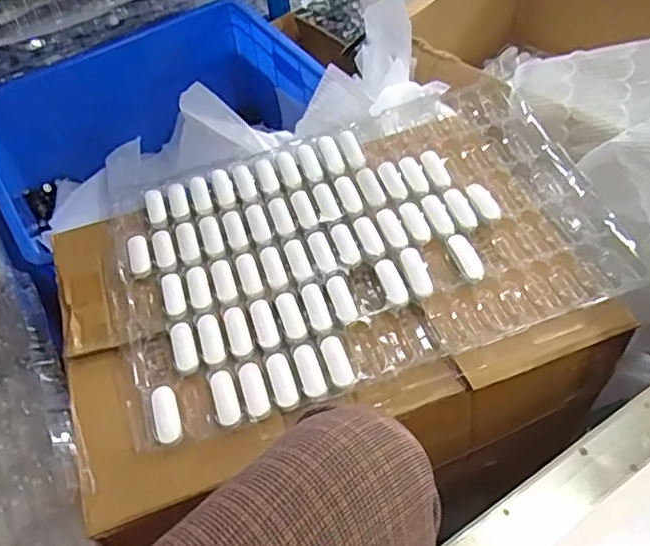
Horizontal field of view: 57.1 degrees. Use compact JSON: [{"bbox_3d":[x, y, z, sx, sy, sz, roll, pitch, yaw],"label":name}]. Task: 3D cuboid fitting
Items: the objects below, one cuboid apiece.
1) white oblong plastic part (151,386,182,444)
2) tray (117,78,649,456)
[{"bbox_3d":[-0.163,0.145,0.609,0.025,0.012,0.061,-17,53,-7],"label":"white oblong plastic part"},{"bbox_3d":[0.040,-0.045,0.736,0.569,0.023,0.378,-17,53,-7],"label":"tray"}]

